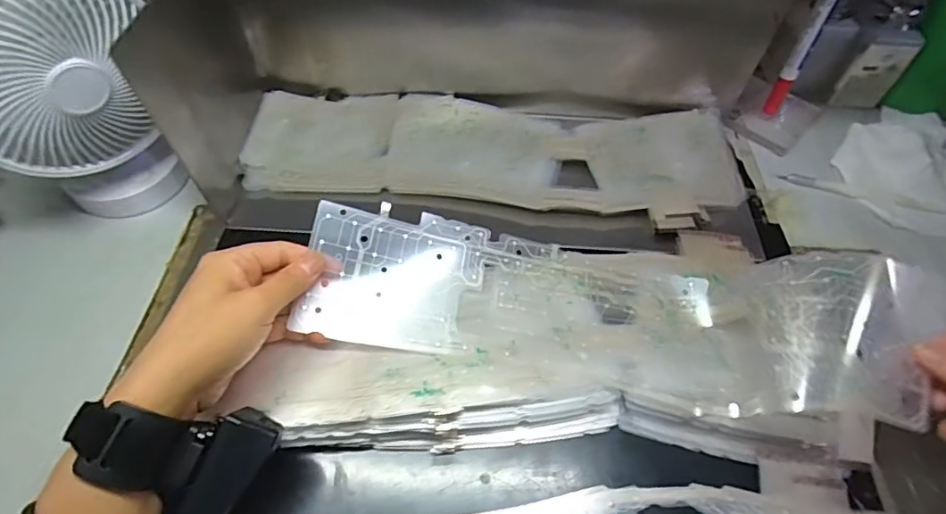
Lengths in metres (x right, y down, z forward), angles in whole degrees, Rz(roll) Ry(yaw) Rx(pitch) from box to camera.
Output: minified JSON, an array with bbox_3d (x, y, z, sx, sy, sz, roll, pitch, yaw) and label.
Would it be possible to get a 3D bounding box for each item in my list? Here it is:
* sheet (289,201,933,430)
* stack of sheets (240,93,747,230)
[{"bbox_3d":[0.086,0.027,0.340,0.384,0.065,0.116,8,58,7],"label":"sheet"},{"bbox_3d":[0.019,-0.101,0.477,0.451,0.021,0.134,4,56,2],"label":"stack of sheets"}]

